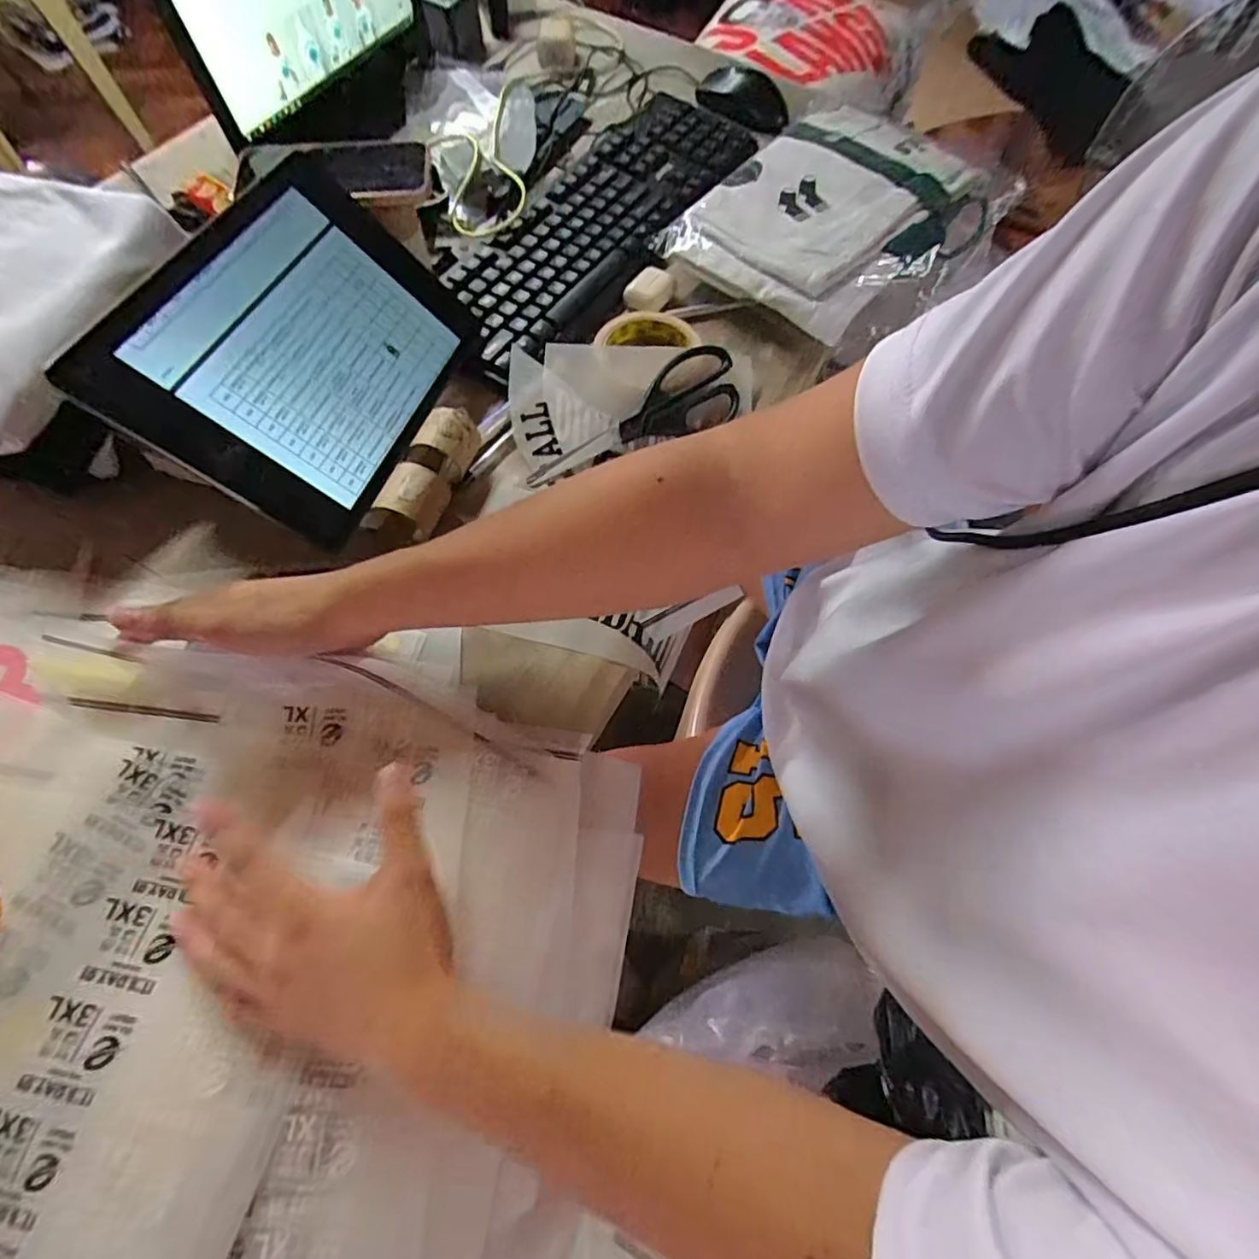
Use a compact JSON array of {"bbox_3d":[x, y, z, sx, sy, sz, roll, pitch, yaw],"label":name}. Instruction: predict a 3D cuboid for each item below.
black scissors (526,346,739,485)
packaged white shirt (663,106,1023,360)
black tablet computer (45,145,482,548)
[{"bbox_3d":[0.017,-0.164,0.489,0.190,0.012,0.066,-41,95,-8],"label":"black scissors"},{"bbox_3d":[0.210,-0.389,0.556,0.238,0.040,0.269,39,70,15],"label":"packaged white shirt"},{"bbox_3d":[-0.220,-0.198,0.405,0.169,0.017,0.252,34,59,-32],"label":"black tablet computer"}]

